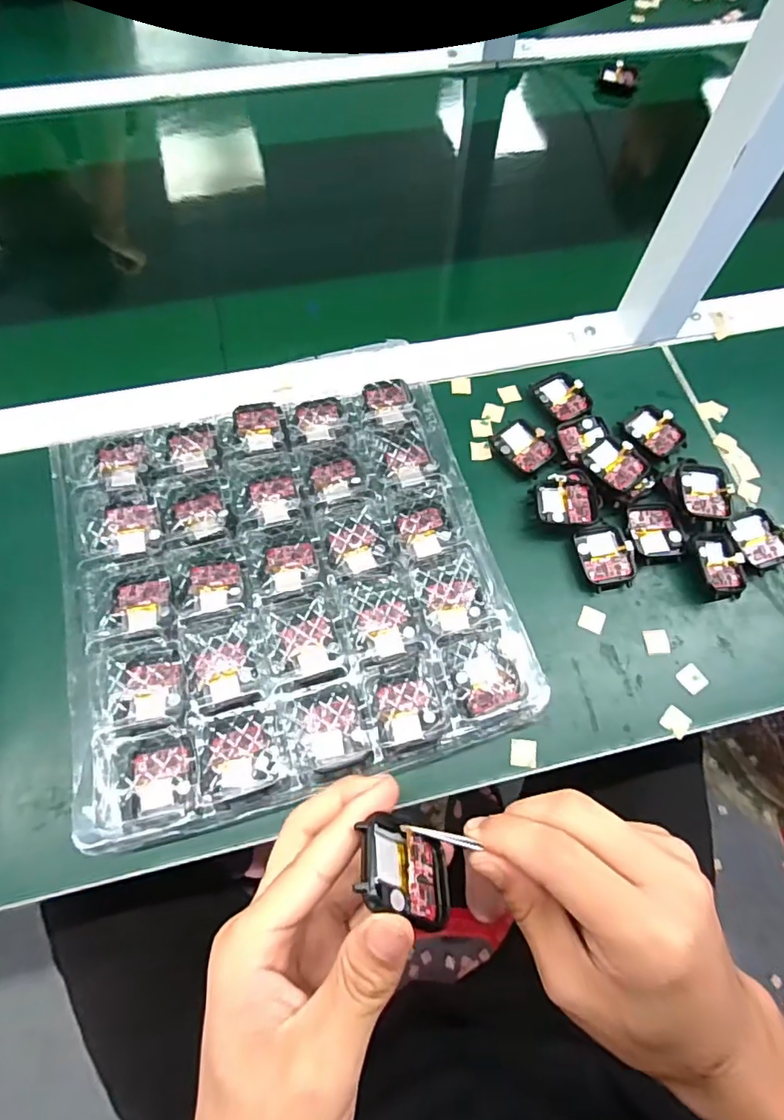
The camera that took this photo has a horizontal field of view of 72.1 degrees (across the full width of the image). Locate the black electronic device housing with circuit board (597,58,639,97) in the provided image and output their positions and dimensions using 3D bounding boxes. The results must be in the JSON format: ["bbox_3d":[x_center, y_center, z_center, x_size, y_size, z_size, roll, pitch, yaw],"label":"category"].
[{"bbox_3d":[0.261,-0.556,0.623,0.046,0.028,0.018,19,67,7],"label":"black electronic device housing with circuit board"}]

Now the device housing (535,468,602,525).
[{"bbox_3d":[0.124,-0.044,0.383,0.046,0.010,0.042,-5,66,-4],"label":"device housing"}]

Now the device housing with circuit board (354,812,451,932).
[{"bbox_3d":[0.005,0.126,0.220,0.045,0.007,0.037,36,30,-23],"label":"device housing with circuit board"}]

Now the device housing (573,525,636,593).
[{"bbox_3d":[0.148,-0.002,0.376,0.035,0.014,0.043,-12,67,-7],"label":"device housing"}]

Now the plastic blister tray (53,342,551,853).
[{"bbox_3d":[-0.073,-0.008,0.353,0.260,0.018,0.290,-14,65,-9],"label":"plastic blister tray"}]

